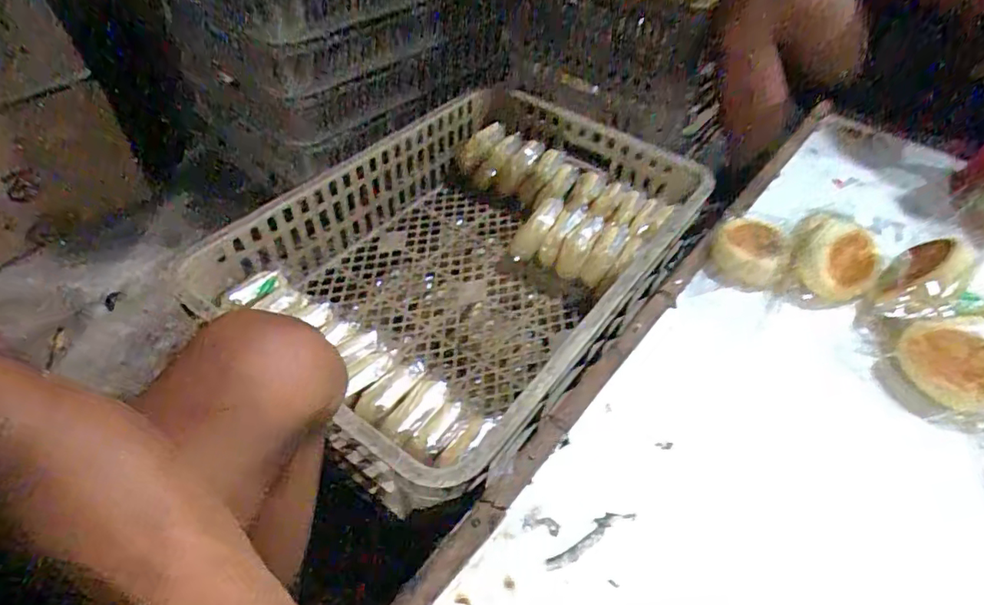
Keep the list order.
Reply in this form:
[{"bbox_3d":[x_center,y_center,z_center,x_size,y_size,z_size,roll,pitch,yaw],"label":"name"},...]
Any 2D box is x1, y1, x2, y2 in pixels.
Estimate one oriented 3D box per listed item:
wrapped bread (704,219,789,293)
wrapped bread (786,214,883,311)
[{"bbox_3d":[0.288,-0.053,0.623,0.082,0.042,0.081,2,48,-2],"label":"wrapped bread"},{"bbox_3d":[0.368,-0.044,0.600,0.093,0.063,0.102,33,54,24],"label":"wrapped bread"}]

